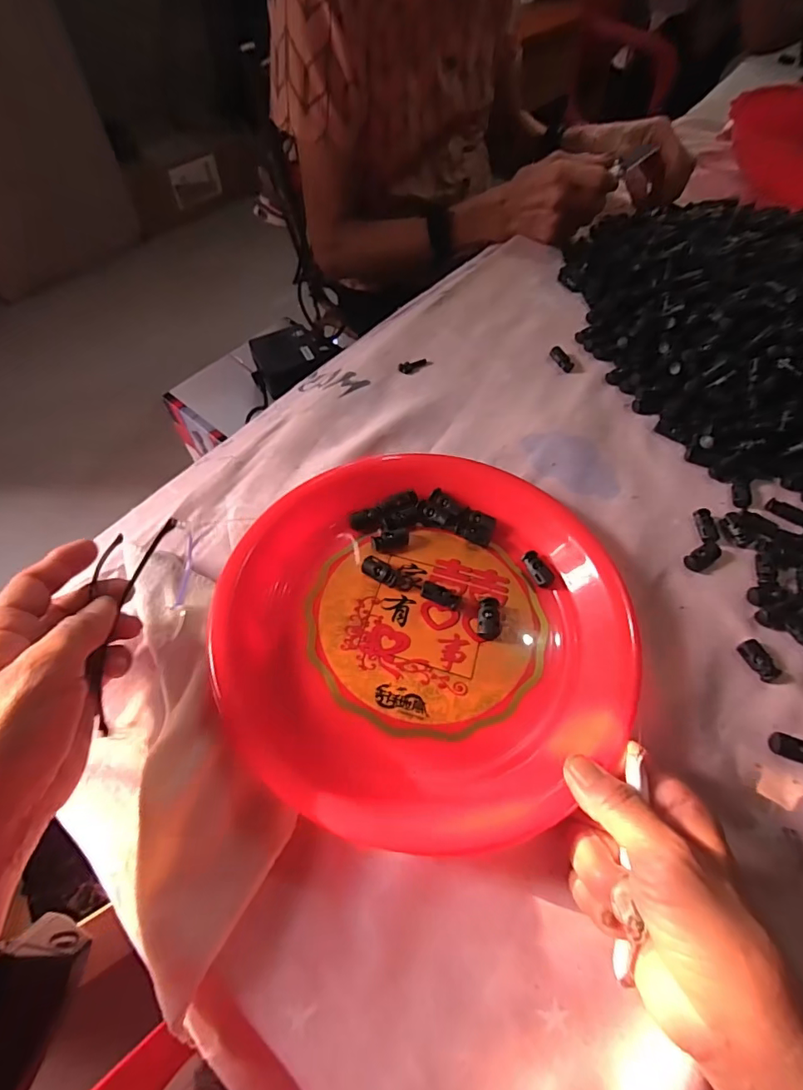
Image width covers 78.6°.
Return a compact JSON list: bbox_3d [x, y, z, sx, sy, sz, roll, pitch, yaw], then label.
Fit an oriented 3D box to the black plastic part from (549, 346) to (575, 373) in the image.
[{"bbox_3d":[0.156,-0.180,0.477,0.012,0.007,0.029,-28,68,-15],"label":"black plastic part"}]

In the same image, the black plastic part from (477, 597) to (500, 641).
[{"bbox_3d":[0.058,0.049,0.327,0.014,0.010,0.029,6,61,1],"label":"black plastic part"}]

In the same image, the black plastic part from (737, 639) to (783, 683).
[{"bbox_3d":[0.244,0.079,0.333,0.014,0.007,0.029,-25,65,-16],"label":"black plastic part"}]

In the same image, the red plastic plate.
[{"bbox_3d":[0.016,0.042,0.315,0.246,0.045,0.252,1,63,-2],"label":"red plastic plate"}]

